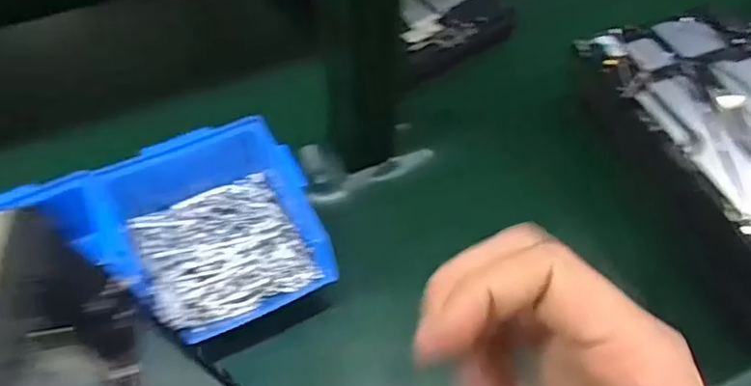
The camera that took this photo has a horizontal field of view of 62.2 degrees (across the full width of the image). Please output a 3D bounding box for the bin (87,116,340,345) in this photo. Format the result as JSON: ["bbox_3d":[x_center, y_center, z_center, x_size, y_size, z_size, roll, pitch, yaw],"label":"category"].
[{"bbox_3d":[-0.112,0.025,0.434,0.129,0.061,0.131,-19,55,-15],"label":"bin"}]

